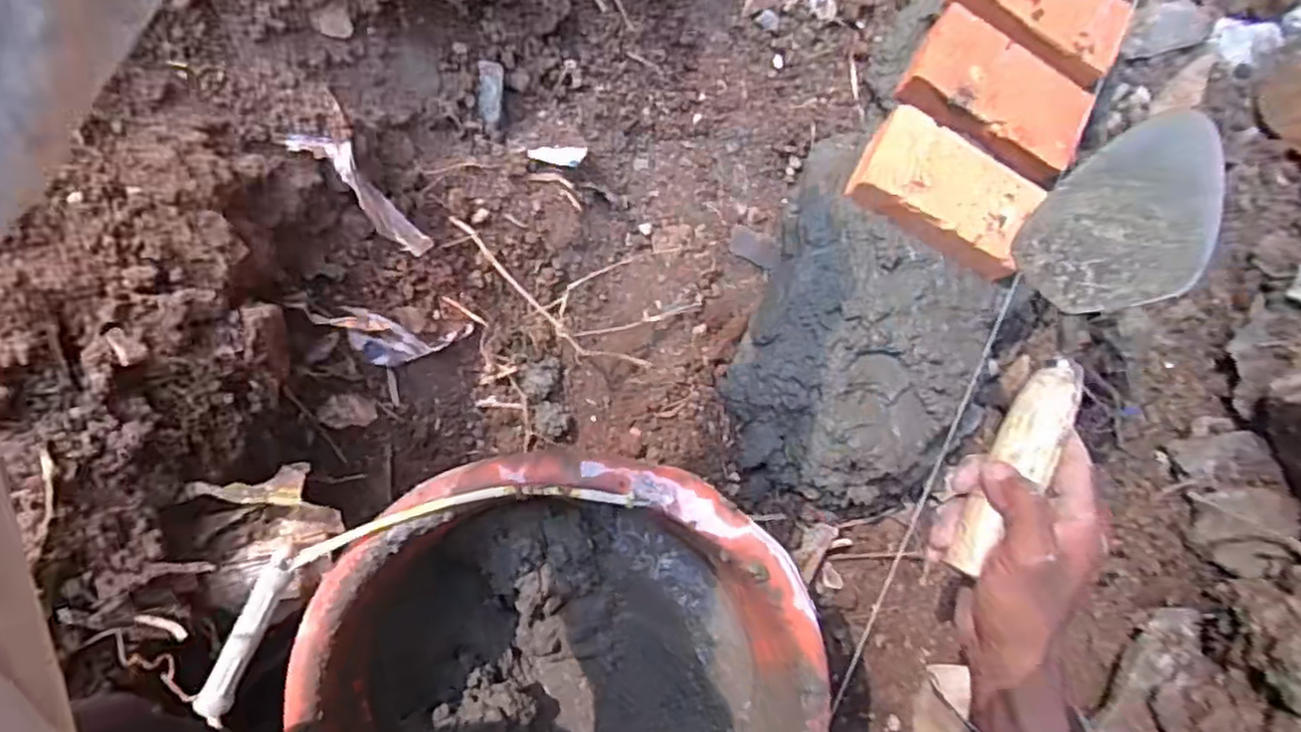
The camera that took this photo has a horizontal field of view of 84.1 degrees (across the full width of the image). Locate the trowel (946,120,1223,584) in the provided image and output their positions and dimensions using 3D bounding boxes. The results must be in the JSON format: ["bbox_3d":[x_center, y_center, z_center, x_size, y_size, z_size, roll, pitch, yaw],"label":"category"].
[{"bbox_3d":[0.235,-0.018,0.397,0.060,0.084,0.279,21,94,-8],"label":"trowel"}]

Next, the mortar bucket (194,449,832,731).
[{"bbox_3d":[-0.047,0.184,0.448,0.267,0.140,0.285,1,84,-10],"label":"mortar bucket"}]

